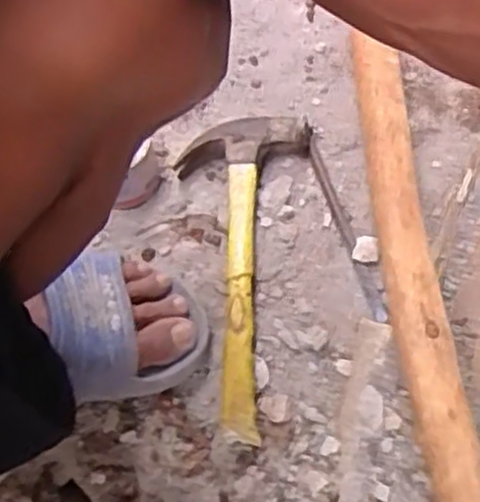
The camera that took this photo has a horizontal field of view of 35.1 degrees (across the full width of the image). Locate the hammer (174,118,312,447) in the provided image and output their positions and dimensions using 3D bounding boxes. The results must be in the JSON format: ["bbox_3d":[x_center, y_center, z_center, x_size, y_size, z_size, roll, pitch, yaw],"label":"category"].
[{"bbox_3d":[-0.005,0.014,0.609,0.107,0.033,0.264,2,66,4],"label":"hammer"}]

